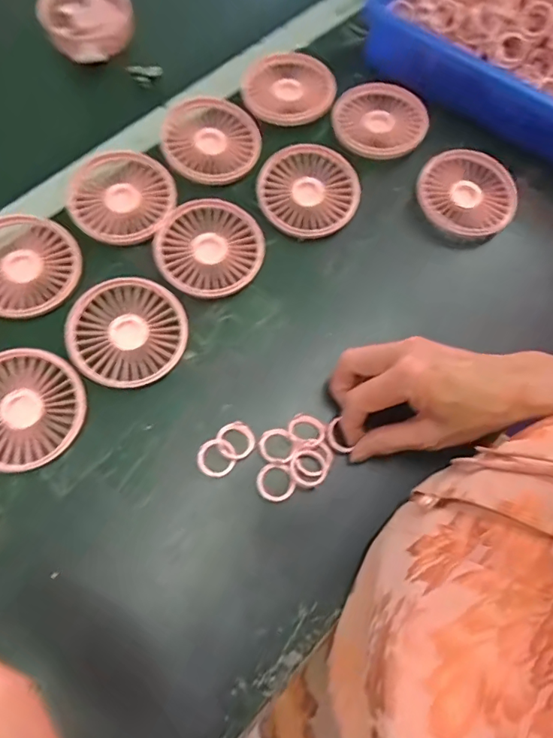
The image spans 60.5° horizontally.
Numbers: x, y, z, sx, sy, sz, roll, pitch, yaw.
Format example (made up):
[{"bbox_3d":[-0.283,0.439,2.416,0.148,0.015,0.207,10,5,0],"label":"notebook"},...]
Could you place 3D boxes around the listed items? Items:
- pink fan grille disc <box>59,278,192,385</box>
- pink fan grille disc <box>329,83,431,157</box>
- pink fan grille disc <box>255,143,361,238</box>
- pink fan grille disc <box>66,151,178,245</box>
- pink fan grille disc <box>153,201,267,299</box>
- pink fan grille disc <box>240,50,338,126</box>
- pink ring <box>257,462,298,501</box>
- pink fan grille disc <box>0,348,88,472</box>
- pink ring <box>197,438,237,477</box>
[{"bbox_3d":[-0.118,-0.030,0.373,0.086,0.010,0.087,1,69,-3],"label":"pink fan grille disc"},{"bbox_3d":[0.099,-0.243,0.458,0.089,0.016,0.078,12,69,1],"label":"pink fan grille disc"},{"bbox_3d":[0.027,-0.161,0.428,0.089,0.016,0.084,1,69,-3],"label":"pink fan grille disc"},{"bbox_3d":[-0.136,-0.148,0.412,0.090,0.009,0.086,1,69,-3],"label":"pink fan grille disc"},{"bbox_3d":[-0.058,-0.104,0.405,0.086,0.010,0.088,1,69,-3],"label":"pink fan grille disc"},{"bbox_3d":[0.014,-0.275,0.458,0.082,0.014,0.081,1,69,-3],"label":"pink fan grille disc"},{"bbox_3d":[-0.001,0.084,0.349,0.027,0.004,0.027,1,69,-3],"label":"pink ring"},{"bbox_3d":[-0.189,0.029,0.350,0.086,0.012,0.087,1,69,-3],"label":"pink fan grille disc"},{"bbox_3d":[-0.044,0.066,0.354,0.028,0.007,0.028,1,69,-3],"label":"pink ring"}]

